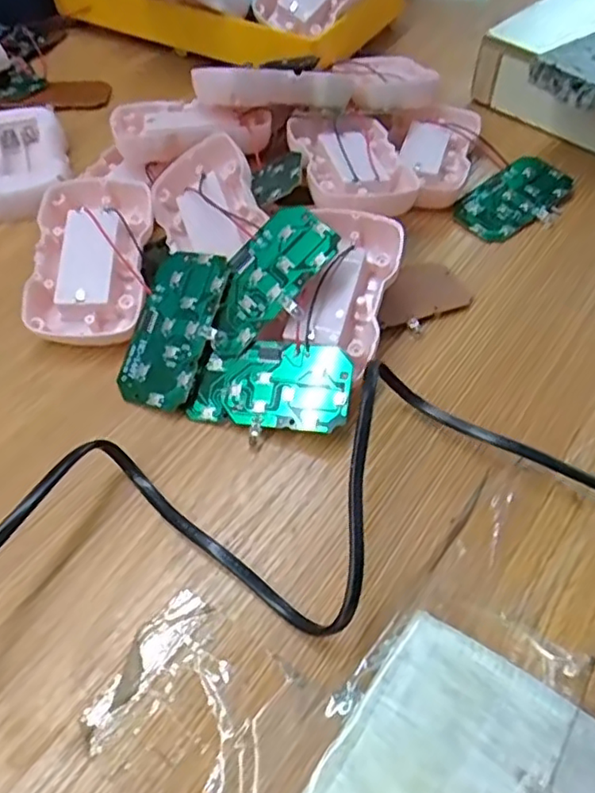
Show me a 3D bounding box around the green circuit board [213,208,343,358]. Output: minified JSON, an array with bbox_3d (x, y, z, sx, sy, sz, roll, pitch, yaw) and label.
[{"bbox_3d":[-0.013,-0.052,0.280,0.040,0.004,0.070,38,88,22],"label":"green circuit board"}]

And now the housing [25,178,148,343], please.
[{"bbox_3d":[-0.100,-0.066,0.311,0.054,0.022,0.087,-3,68,-1],"label":"housing"}]

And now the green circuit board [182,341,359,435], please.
[{"bbox_3d":[-0.011,-0.005,0.269,0.069,0.004,0.037,4,75,15],"label":"green circuit board"}]

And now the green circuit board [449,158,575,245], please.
[{"bbox_3d":[0.125,-0.113,0.360,0.069,0.012,0.042,-28,59,-20],"label":"green circuit board"}]

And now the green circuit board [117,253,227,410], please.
[{"bbox_3d":[-0.056,-0.031,0.283,0.037,0.004,0.074,12,77,23],"label":"green circuit board"}]

